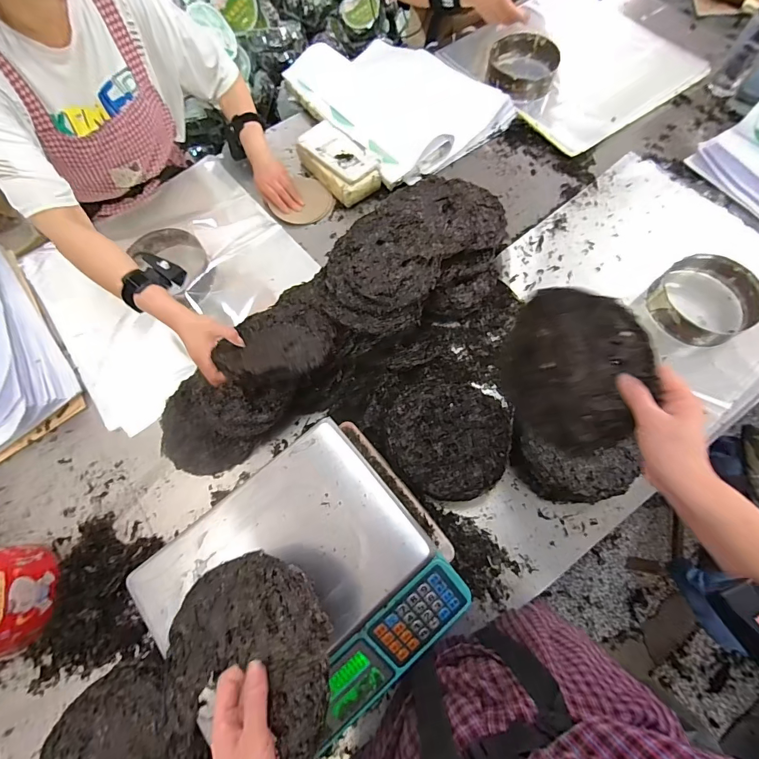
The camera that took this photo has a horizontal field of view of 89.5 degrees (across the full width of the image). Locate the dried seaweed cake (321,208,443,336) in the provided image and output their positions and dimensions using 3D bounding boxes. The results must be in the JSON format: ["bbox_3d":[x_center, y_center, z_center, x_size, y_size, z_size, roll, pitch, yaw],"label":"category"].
[{"bbox_3d":[-0.006,-0.200,0.684,0.200,0.058,0.218,-1,70,2],"label":"dried seaweed cake"}]

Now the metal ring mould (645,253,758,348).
[{"bbox_3d":[0.625,-0.153,0.737,0.177,0.061,0.171,-33,72,-10],"label":"metal ring mould"}]

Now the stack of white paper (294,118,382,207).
[{"bbox_3d":[-0.091,-0.504,0.894,0.117,0.072,0.205,-39,73,-12],"label":"stack of white paper"}]

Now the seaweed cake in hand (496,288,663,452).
[{"bbox_3d":[0.220,-0.014,0.464,0.025,0.181,0.184,-9,34,-25],"label":"seaweed cake in hand"}]

